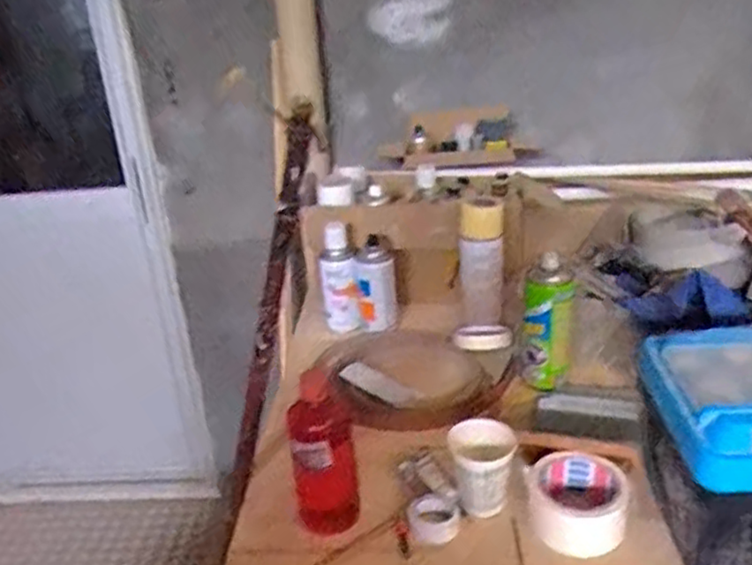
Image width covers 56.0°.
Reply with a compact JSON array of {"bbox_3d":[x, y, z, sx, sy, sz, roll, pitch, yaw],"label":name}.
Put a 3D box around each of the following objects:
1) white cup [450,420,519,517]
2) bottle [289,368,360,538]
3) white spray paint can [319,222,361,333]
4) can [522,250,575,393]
[{"bbox_3d":[0.115,0.198,0.761,0.066,0.067,0.076,-1,25,9],"label":"white cup"},{"bbox_3d":[-0.058,0.184,0.743,0.066,0.180,0.061,-7,24,-5],"label":"bottle"},{"bbox_3d":[-0.059,-0.003,1.156,0.065,0.163,0.060,-7,24,-4],"label":"white spray paint can"},{"bbox_3d":[0.229,0.055,0.946,0.068,0.171,0.053,4,26,21],"label":"can"}]

